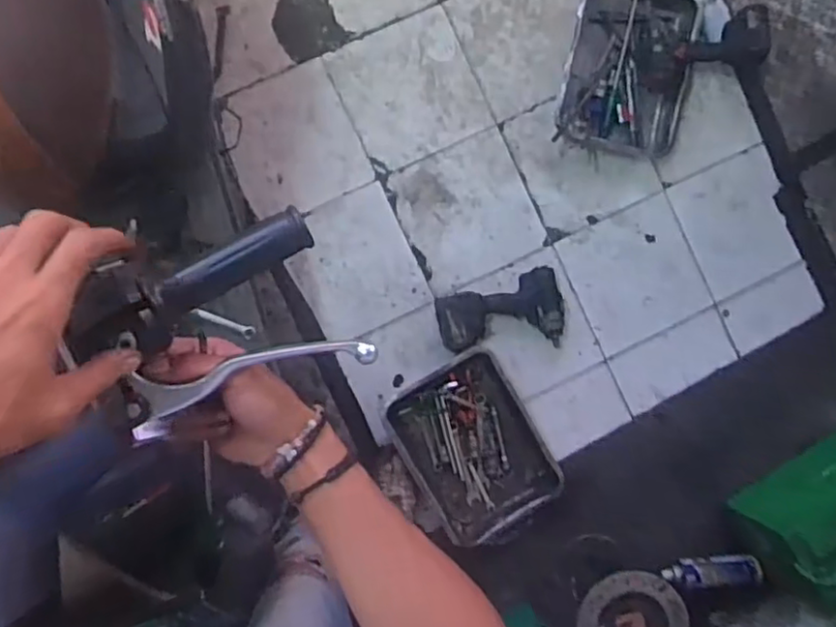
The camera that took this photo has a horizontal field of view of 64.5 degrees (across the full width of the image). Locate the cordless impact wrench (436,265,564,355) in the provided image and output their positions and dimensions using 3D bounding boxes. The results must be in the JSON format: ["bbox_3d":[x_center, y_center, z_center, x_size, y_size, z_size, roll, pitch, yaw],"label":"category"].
[{"bbox_3d":[0.193,0.011,1.489,0.292,0.068,0.173,-17,94,-6],"label":"cordless impact wrench"}]

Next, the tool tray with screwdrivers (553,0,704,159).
[{"bbox_3d":[0.491,-0.570,1.507,0.304,0.091,0.405,11,91,-7],"label":"tool tray with screwdrivers"}]

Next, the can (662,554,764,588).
[{"bbox_3d":[0.684,0.605,1.558,0.231,0.056,0.066,-2,92,-7],"label":"can"}]

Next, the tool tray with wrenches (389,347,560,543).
[{"bbox_3d":[0.132,0.313,1.514,0.294,0.044,0.411,-30,95,-5],"label":"tool tray with wrenches"}]

